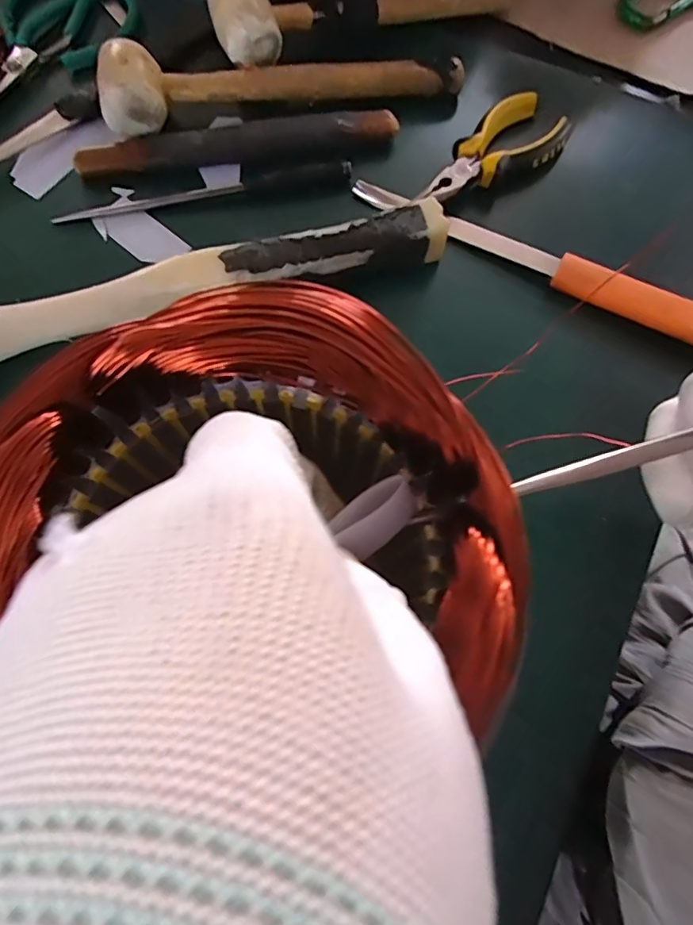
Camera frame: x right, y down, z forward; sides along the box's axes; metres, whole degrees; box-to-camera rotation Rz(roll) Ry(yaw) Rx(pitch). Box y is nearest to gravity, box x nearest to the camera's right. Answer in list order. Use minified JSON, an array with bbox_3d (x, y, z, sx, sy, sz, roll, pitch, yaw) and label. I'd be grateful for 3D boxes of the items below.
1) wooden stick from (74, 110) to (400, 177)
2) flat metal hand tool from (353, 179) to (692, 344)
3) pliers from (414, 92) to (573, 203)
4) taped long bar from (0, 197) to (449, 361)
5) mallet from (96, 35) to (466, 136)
[{"bbox_3d":[-0.077,-0.228,0.363,0.224,0.023,0.024,-5,73,-4],"label":"wooden stick"},{"bbox_3d":[0.125,-0.139,0.338,0.263,0.014,0.022,27,71,8],"label":"flat metal hand tool"},{"bbox_3d":[0.107,-0.215,0.360,0.052,0.026,0.129,43,75,10],"label":"pliers"},{"bbox_3d":[-0.092,-0.108,0.315,0.318,0.033,0.029,-16,74,-8],"label":"taped long bar"},{"bbox_3d":[-0.043,-0.285,0.370,0.263,0.040,0.057,-11,73,-6],"label":"mallet"}]

